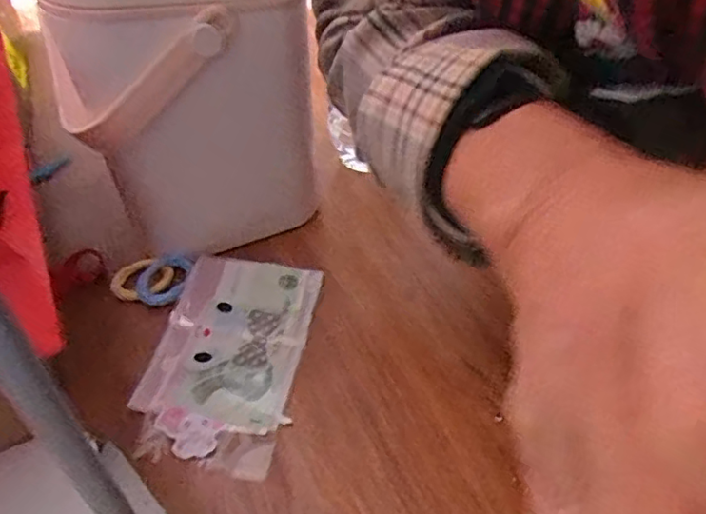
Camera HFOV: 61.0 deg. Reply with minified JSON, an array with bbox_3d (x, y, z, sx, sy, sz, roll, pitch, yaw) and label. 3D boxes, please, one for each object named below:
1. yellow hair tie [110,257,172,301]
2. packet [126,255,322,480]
[{"bbox_3d":[-0.157,0.015,0.440,0.037,0.005,0.040,-1,49,1],"label":"yellow hair tie"},{"bbox_3d":[-0.082,0.062,0.395,0.095,0.008,0.154,6,47,7],"label":"packet"}]

